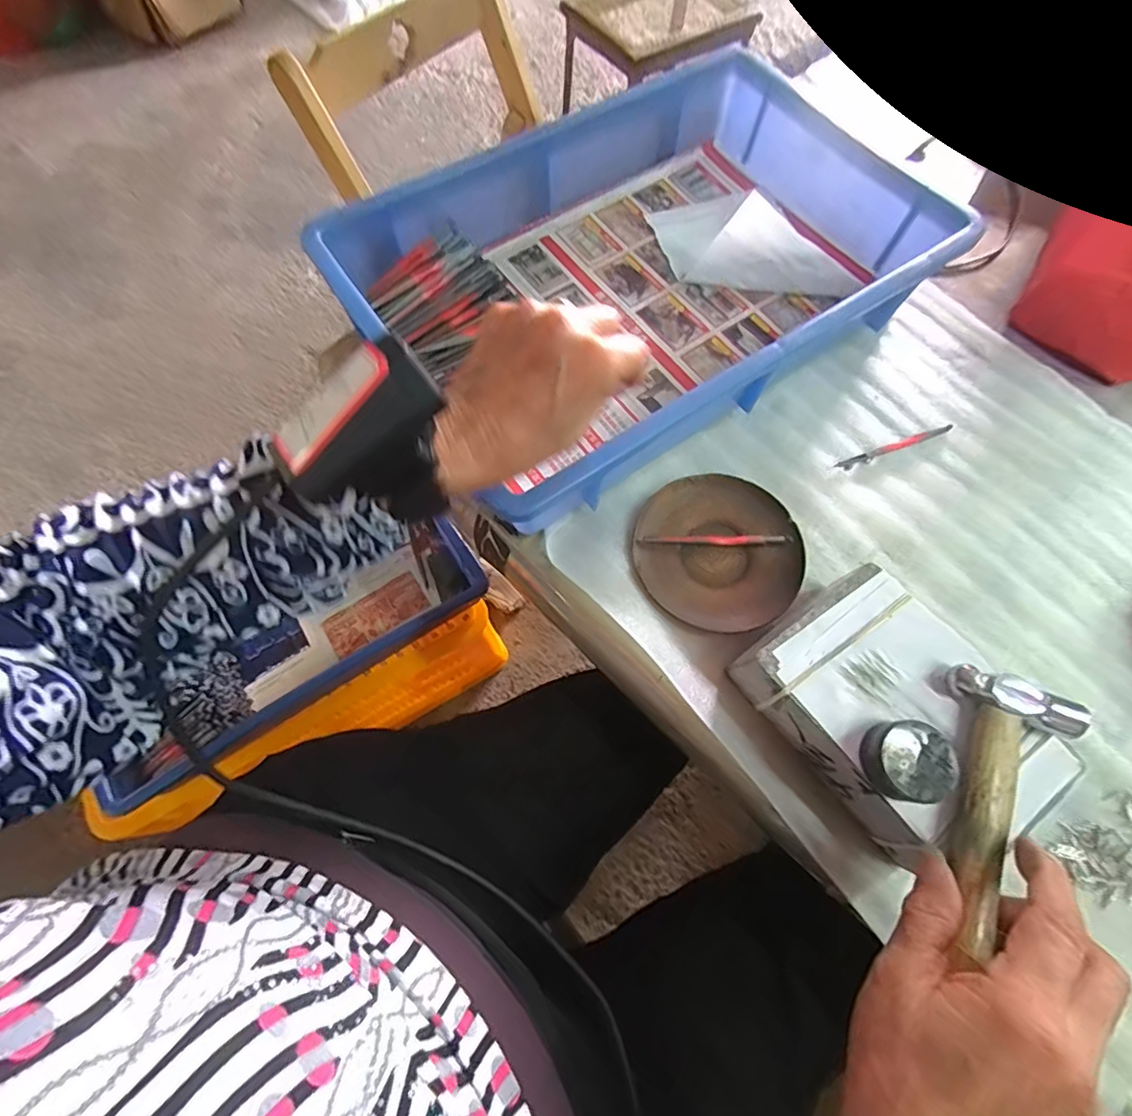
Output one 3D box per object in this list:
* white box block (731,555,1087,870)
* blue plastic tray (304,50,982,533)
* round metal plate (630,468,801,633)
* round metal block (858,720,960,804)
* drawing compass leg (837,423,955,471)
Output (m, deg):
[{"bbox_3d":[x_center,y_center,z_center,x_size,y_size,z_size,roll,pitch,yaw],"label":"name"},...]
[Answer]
[{"bbox_3d":[0.184,0.090,0.309,0.099,0.060,0.145,-34,73,-14],"label":"white box block"},{"bbox_3d":[0.064,-0.227,0.422,0.417,0.076,0.273,-33,73,-13],"label":"blue plastic tray"},{"bbox_3d":[0.105,-0.005,0.371,0.111,0.011,0.111,1,69,-1],"label":"round metal plate"},{"bbox_3d":[0.170,0.101,0.267,0.036,0.022,0.036,1,69,-1],"label":"round metal block"},{"bbox_3d":[0.252,-0.085,0.409,0.101,0.004,0.008,-20,71,-9],"label":"drawing compass leg"}]

